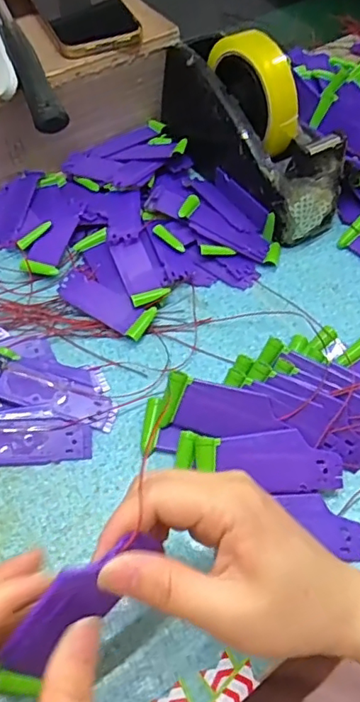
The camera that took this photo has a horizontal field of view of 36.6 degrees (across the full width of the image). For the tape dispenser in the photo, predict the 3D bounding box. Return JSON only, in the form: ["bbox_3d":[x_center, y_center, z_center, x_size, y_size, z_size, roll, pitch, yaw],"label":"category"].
[{"bbox_3d":[0.059,-0.191,0.454,0.064,0.107,0.189,-29,62,-19],"label":"tape dispenser"}]

